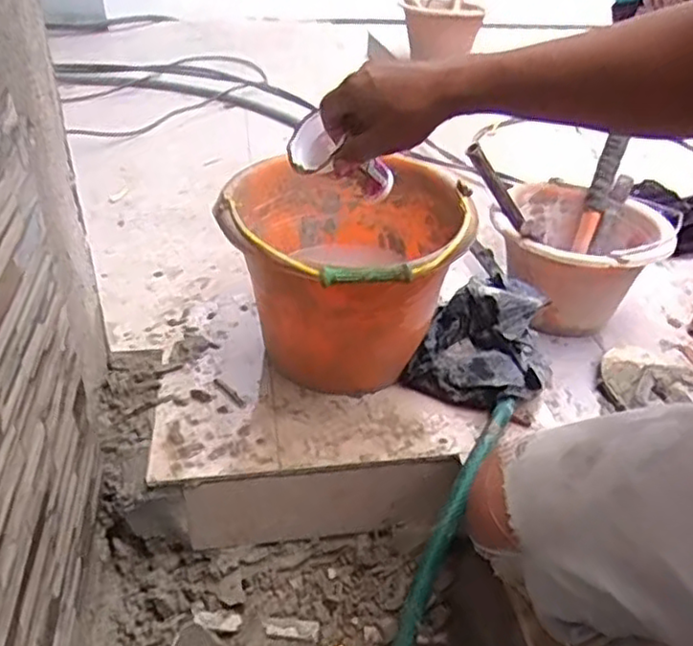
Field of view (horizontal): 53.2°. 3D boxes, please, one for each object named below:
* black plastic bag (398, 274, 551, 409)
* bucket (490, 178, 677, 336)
[{"bbox_3d":[0.164,0.019,0.798,0.147,0.087,0.169,16,37,18],"label":"black plastic bag"},{"bbox_3d":[0.347,-0.095,1.058,0.233,0.165,0.222,2,35,-1],"label":"bucket"}]

